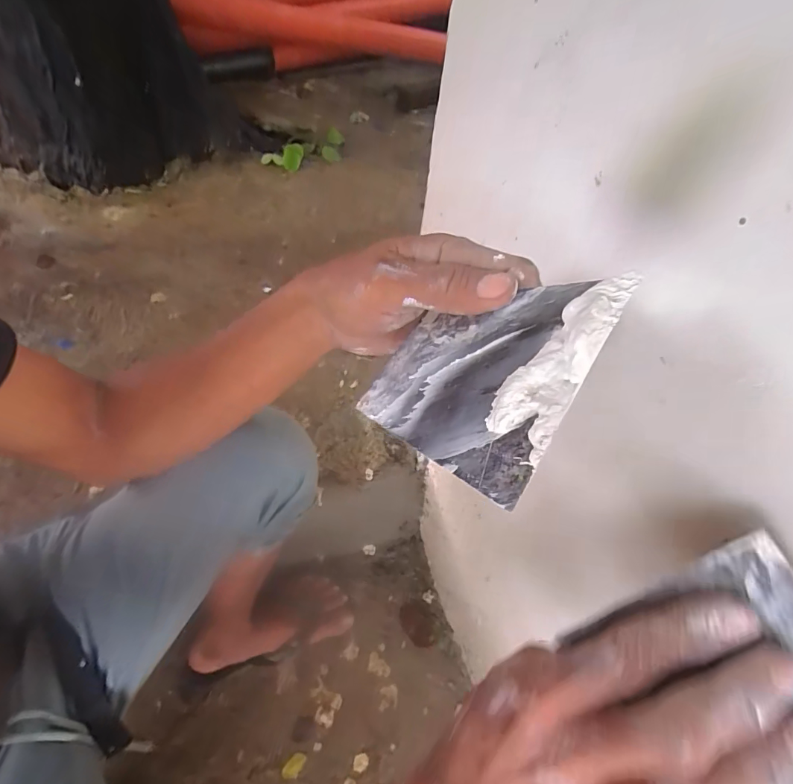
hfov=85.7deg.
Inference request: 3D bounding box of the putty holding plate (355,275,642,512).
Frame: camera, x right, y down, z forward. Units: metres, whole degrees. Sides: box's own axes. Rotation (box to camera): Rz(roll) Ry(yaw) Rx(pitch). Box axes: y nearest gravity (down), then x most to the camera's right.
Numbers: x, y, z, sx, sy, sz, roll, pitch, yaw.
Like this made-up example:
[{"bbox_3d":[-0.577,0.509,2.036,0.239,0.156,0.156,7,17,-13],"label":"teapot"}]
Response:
[{"bbox_3d":[0.031,-0.012,0.179,0.094,0.008,0.091,17,66,49],"label":"putty holding plate"}]

